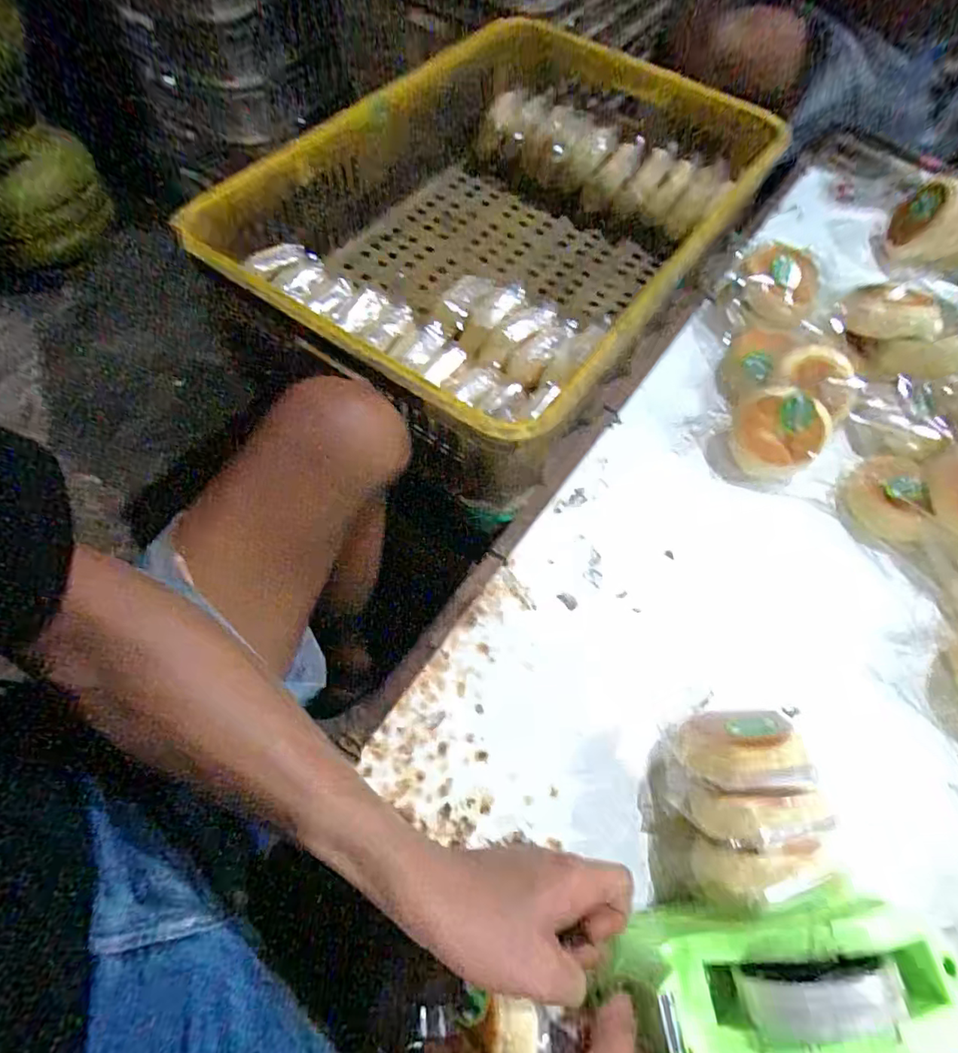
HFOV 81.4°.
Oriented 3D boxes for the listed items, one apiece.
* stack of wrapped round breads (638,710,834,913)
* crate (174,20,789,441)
[{"bbox_3d":[0.182,0.198,0.404,0.104,0.082,0.124,-3,62,-5],"label":"stack of wrapped round breads"},{"bbox_3d":[0.055,-0.334,0.665,0.370,0.200,0.603,33,65,14],"label":"crate"}]

